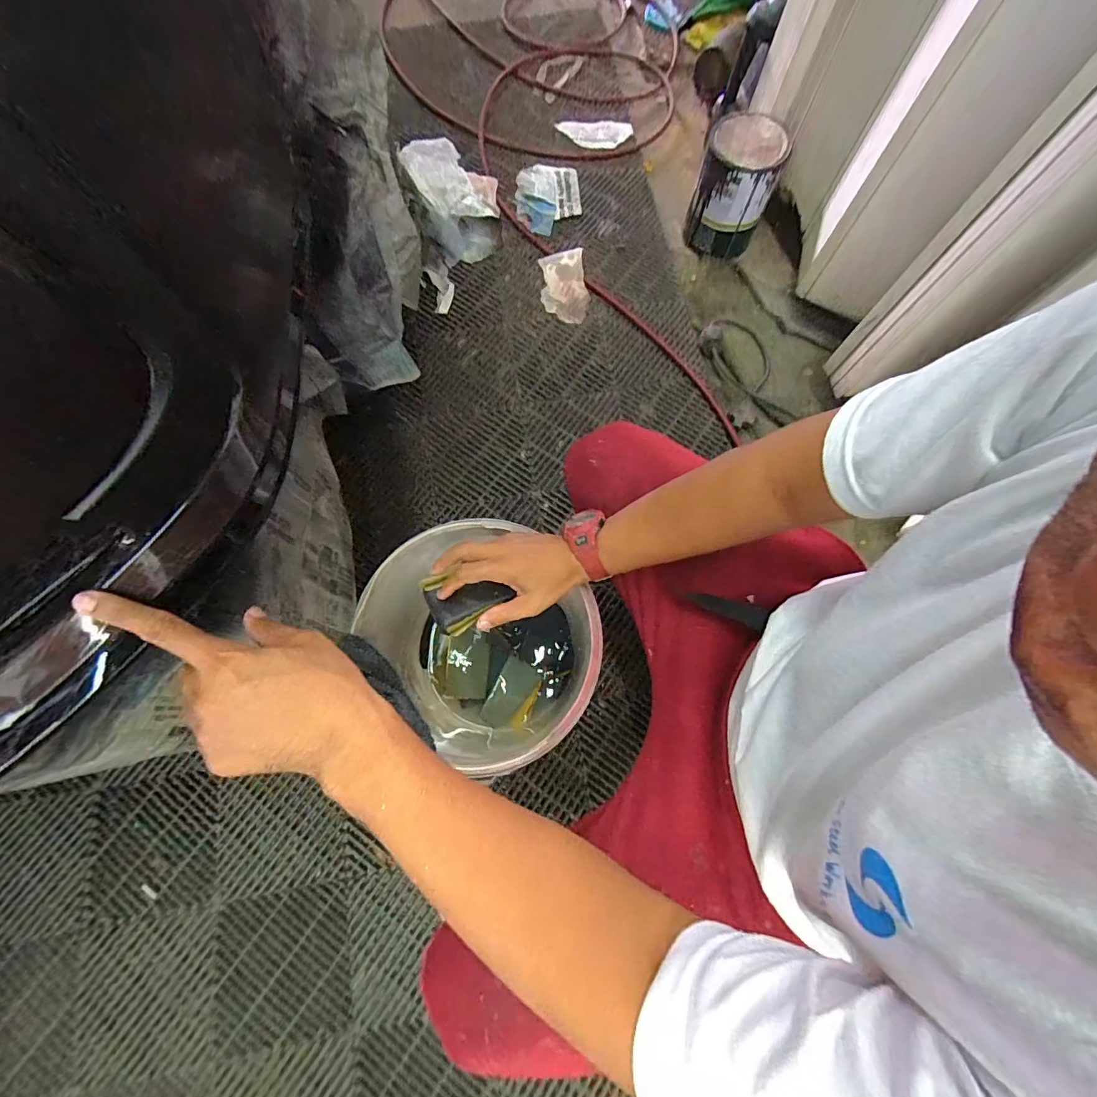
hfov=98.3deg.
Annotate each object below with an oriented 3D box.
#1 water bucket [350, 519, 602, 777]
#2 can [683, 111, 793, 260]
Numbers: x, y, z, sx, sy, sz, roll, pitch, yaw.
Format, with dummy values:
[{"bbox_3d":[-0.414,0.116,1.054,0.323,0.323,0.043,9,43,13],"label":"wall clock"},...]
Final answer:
[{"bbox_3d":[-0.084,0.146,0.708,0.252,0.311,0.293,-42,79,-12],"label":"water bucket"},{"bbox_3d":[0.391,-0.767,1.023,0.156,0.214,0.147,16,74,3],"label":"can"}]

